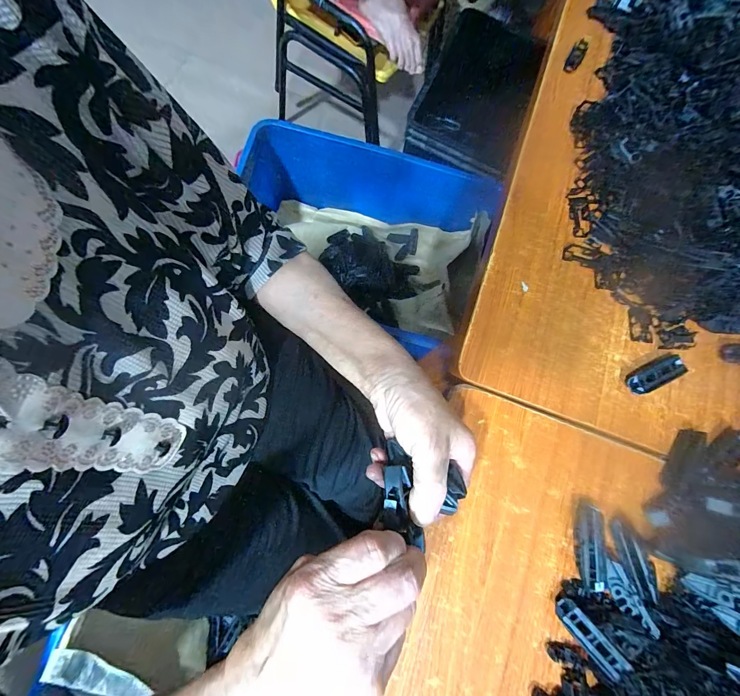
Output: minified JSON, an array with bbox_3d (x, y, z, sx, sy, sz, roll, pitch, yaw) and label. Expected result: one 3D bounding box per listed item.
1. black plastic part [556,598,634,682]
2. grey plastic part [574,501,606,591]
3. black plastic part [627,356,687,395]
[{"bbox_3d":[0.194,0.256,0.291,0.019,0.013,0.070,-40,84,-12],"label":"black plastic part"},{"bbox_3d":[0.208,0.188,0.314,0.024,0.010,0.073,9,77,-4],"label":"grey plastic part"},{"bbox_3d":[0.304,0.028,0.352,0.074,0.018,0.024,-21,81,-10],"label":"black plastic part"}]

